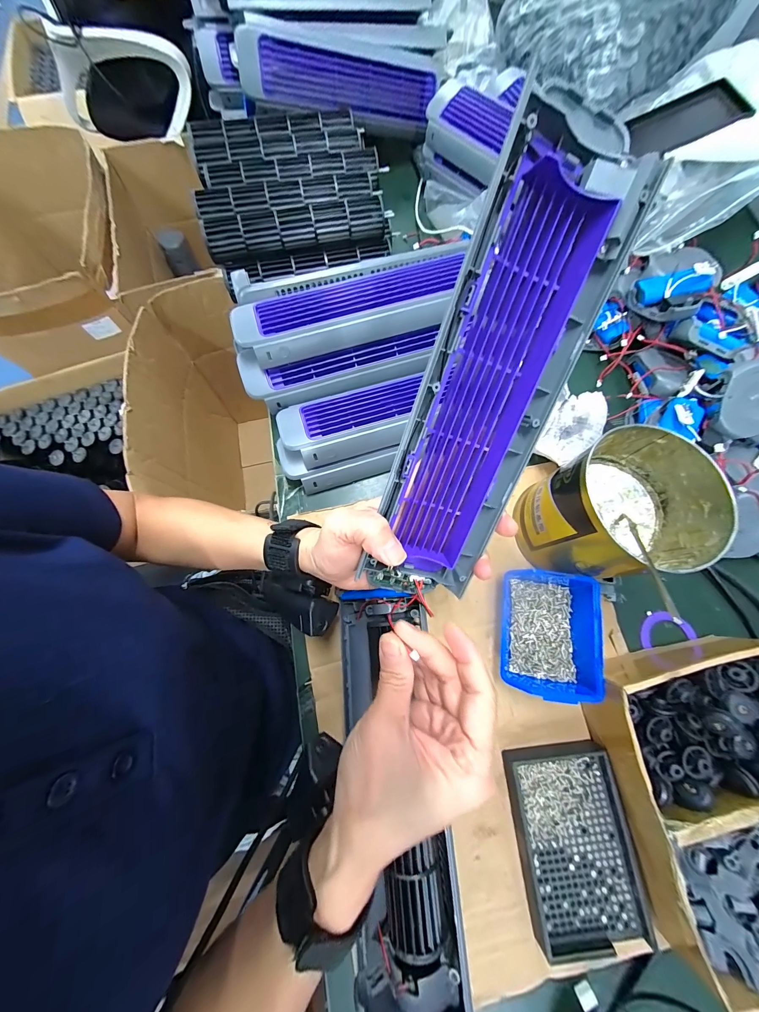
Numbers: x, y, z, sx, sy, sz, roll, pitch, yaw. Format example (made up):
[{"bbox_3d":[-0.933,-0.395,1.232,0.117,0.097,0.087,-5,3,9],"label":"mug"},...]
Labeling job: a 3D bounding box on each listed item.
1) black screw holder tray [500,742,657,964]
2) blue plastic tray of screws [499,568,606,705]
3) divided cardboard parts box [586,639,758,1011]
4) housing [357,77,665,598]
[{"bbox_3d":[0.171,0.296,0.284,0.092,0.022,0.138,-5,75,-2],"label":"black screw holder tray"},{"bbox_3d":[0.166,0.123,0.315,0.086,0.042,0.112,9,75,2],"label":"blue plastic tray of screws"},{"bbox_3d":[0.293,0.238,0.265,0.174,0.066,0.213,-9,75,-4],"label":"divided cardboard parts box"},{"bbox_3d":[0.063,-0.059,0.200,0.076,0.041,0.276,20,110,4],"label":"housing"}]

